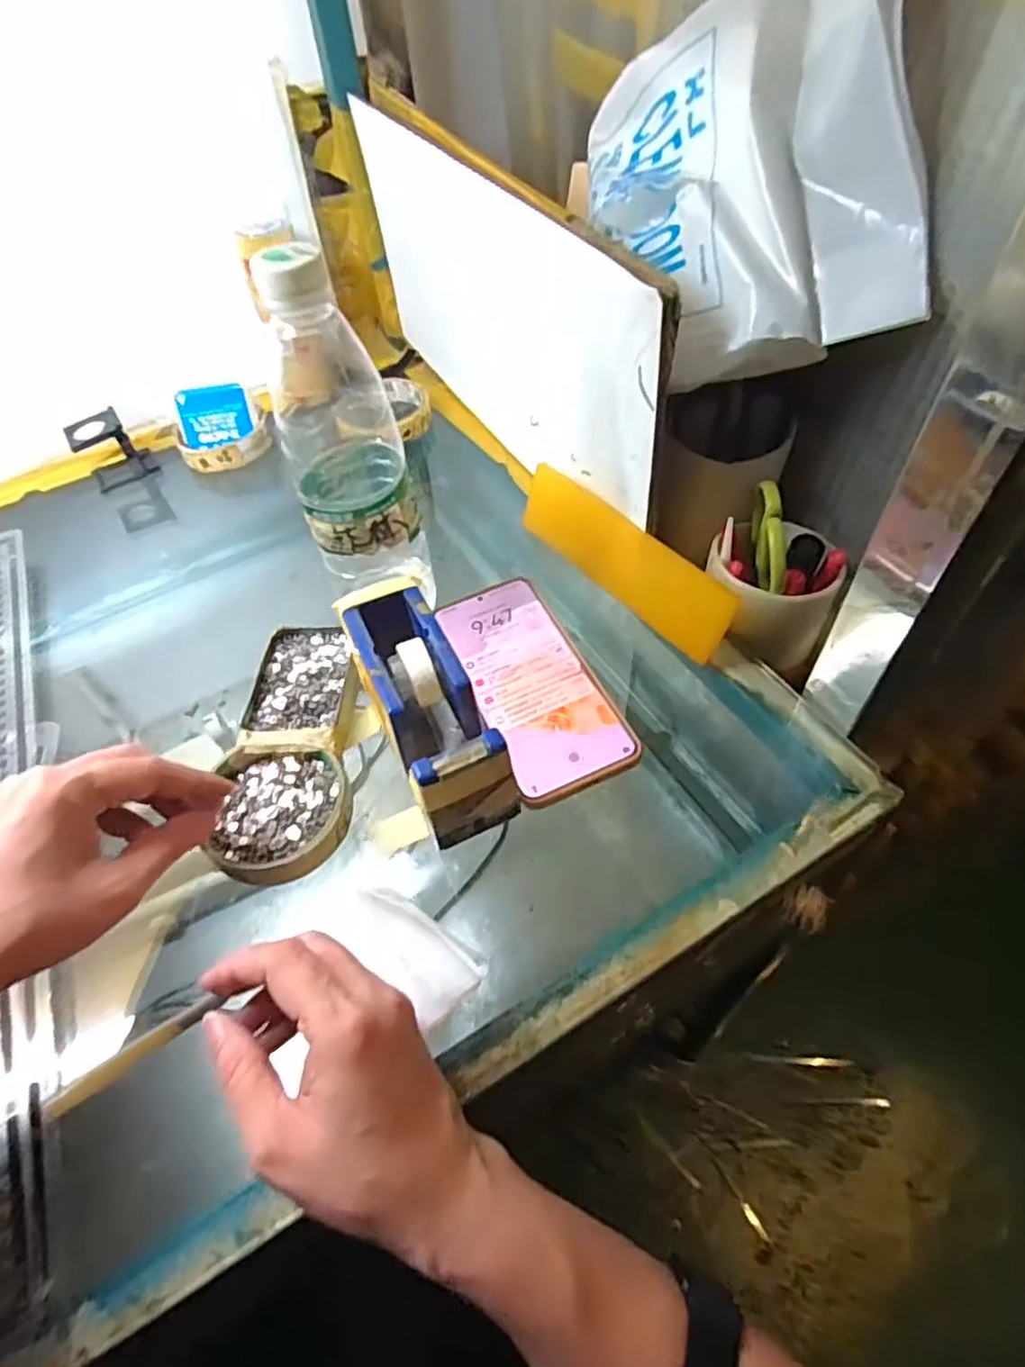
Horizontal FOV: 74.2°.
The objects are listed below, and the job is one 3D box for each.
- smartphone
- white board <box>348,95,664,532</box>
[{"bbox_3d":[0.010,-0.004,0.416,0.069,0.006,0.163,-21,53,-10],"label":"smartphone"},{"bbox_3d":[-0.019,-0.269,0.504,0.012,0.185,0.406,-25,54,-13],"label":"white board"}]

